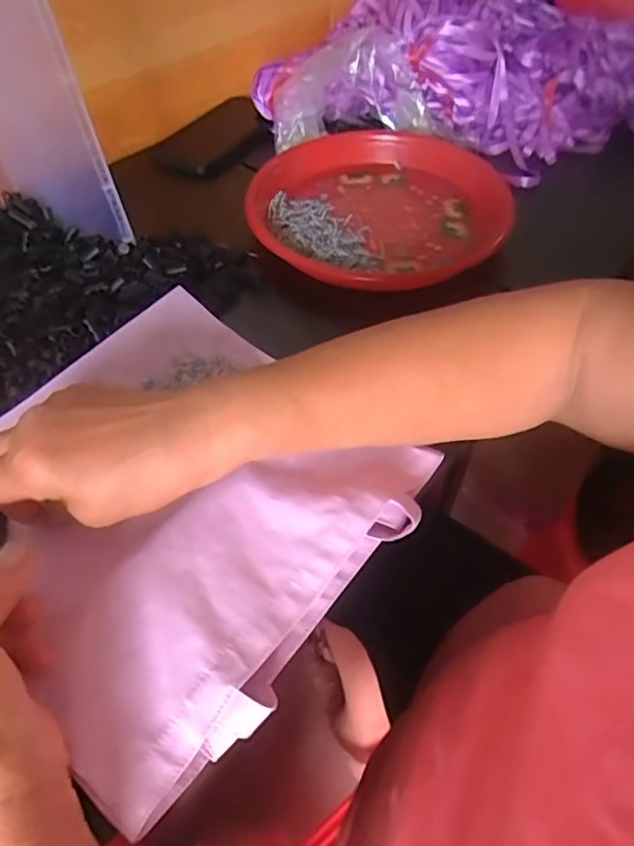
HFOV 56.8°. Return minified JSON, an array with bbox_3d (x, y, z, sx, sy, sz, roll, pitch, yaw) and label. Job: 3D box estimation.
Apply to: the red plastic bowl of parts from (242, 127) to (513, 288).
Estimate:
[{"bbox_3d":[0.062,-0.206,0.564,0.253,0.038,0.239,-9,51,-8],"label":"red plastic bowl of parts"}]

